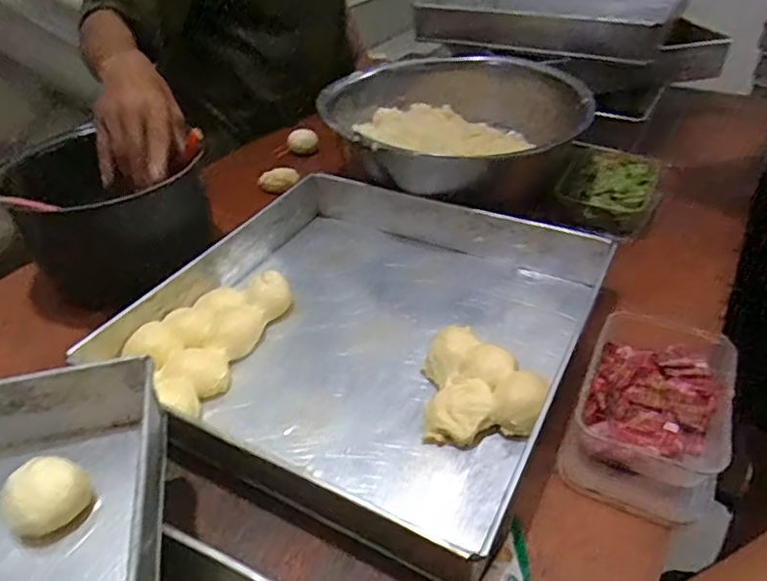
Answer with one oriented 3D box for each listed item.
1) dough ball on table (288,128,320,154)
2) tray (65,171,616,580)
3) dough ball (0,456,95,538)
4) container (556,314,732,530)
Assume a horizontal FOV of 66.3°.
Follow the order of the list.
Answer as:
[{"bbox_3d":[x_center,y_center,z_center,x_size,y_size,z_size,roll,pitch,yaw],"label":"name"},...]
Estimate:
[{"bbox_3d":[-0.134,-0.251,0.985,0.050,0.027,0.039,-8,38,-5],"label":"dough ball on table"},{"bbox_3d":[-0.022,0.029,0.609,0.404,0.058,0.410,17,42,24],"label":"tray"},{"bbox_3d":[-0.223,0.140,0.395,0.049,0.039,0.053,-2,38,2],"label":"dough ball"},{"bbox_3d":[0.239,0.097,0.516,0.121,0.041,0.205,15,42,25],"label":"container"}]

